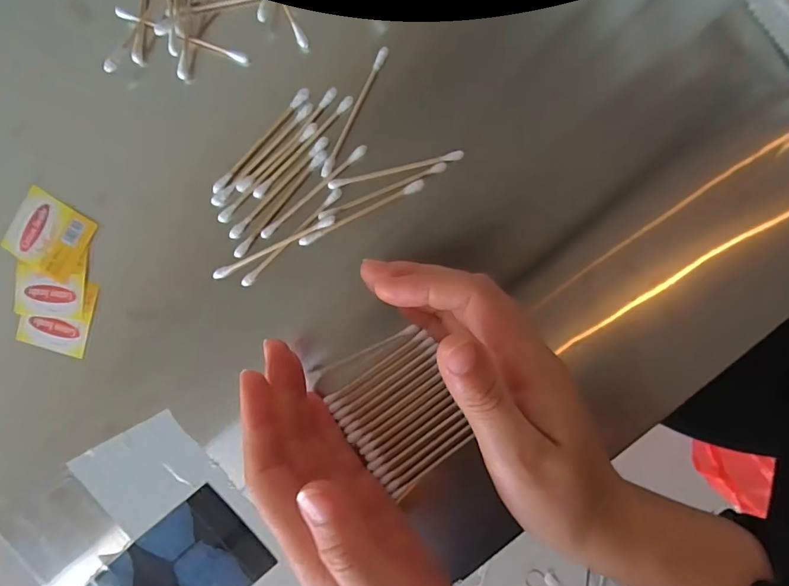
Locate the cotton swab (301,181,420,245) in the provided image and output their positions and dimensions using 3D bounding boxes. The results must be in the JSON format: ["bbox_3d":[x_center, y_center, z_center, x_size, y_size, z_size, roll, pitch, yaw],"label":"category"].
[{"bbox_3d":[-0.017,-0.042,0.244,0.071,0.004,0.005,-26,93,4],"label":"cotton swab"}]

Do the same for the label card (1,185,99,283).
[{"bbox_3d":[-0.190,-0.032,0.254,0.042,0.004,0.038,30,95,0],"label":"label card"}]

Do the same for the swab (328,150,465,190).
[{"bbox_3d":[0.001,-0.066,0.246,0.072,0.007,0.005,-12,93,4],"label":"swab"}]

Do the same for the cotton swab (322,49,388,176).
[{"bbox_3d":[-0.021,-0.095,0.243,0.005,0.005,0.072,26,95,1],"label":"cotton swab"}]

